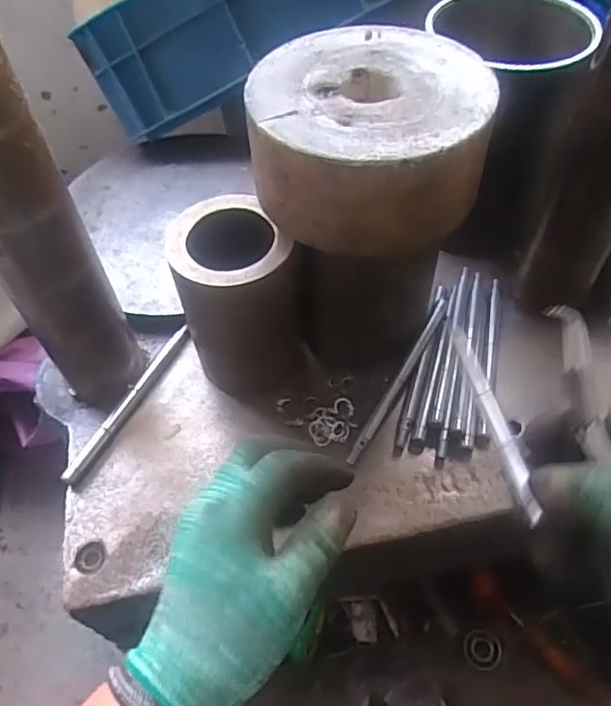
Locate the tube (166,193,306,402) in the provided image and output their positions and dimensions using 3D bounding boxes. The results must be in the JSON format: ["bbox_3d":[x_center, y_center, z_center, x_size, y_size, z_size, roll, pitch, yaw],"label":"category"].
[{"bbox_3d":[-0.047,-0.036,0.443,0.088,0.133,0.095,-21,56,-12],"label":"tube"}]

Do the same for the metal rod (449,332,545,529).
[{"bbox_3d":[0.108,0.030,0.339,0.012,0.010,0.146,-4,38,0],"label":"metal rod"}]

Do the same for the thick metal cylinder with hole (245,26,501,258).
[{"bbox_3d":[0.041,-0.133,0.364,0.138,0.067,0.136,11,55,11],"label":"thick metal cylinder with hole"}]

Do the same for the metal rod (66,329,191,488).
[{"bbox_3d":[-0.141,0.039,0.471,0.009,0.014,0.157,20,58,17],"label":"metal rod"}]

